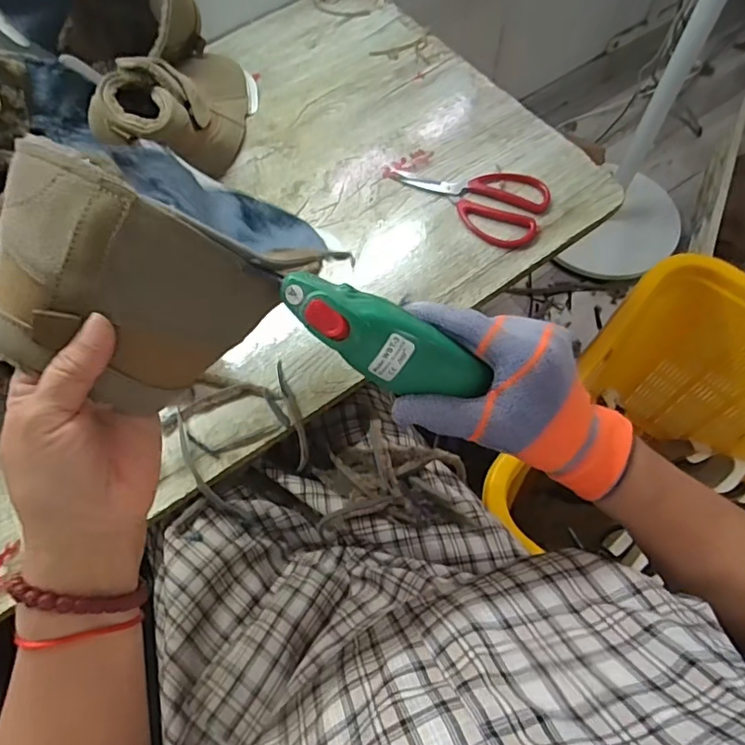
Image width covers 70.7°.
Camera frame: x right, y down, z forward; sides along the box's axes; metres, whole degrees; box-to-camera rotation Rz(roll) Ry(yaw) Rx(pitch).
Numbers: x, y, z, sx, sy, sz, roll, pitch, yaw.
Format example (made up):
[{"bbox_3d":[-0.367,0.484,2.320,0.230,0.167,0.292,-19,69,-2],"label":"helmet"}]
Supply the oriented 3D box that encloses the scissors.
[{"bbox_3d":[0.123,-0.222,0.644,0.191,0.014,0.099,34,69,18],"label":"scissors"}]

